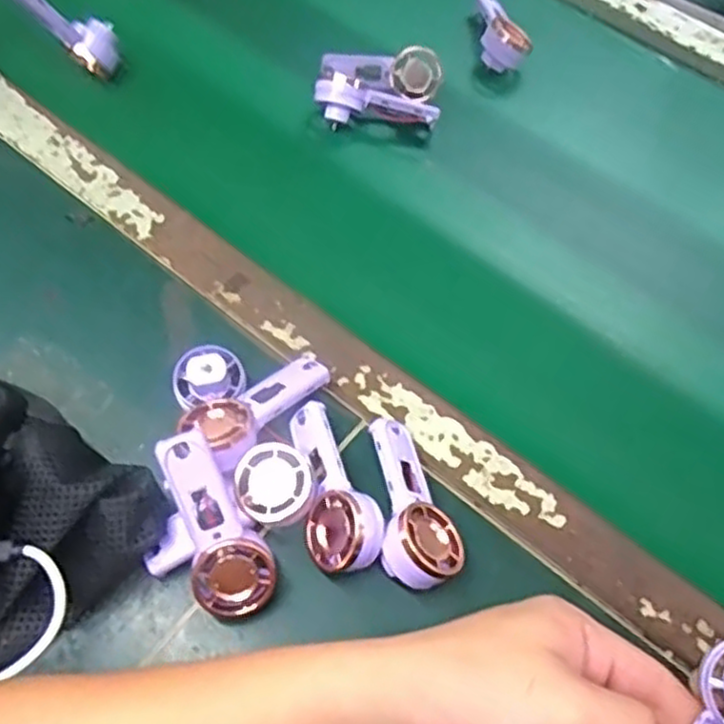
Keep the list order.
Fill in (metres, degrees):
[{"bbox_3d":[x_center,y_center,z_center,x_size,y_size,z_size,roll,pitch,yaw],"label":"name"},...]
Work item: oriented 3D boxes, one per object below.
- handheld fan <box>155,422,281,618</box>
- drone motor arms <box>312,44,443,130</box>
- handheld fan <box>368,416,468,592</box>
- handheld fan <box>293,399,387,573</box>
[{"bbox_3d":[-0.074,0.078,0.360,0.038,0.022,0.093,-24,101,-16],"label":"handheld fan"},{"bbox_3d":[0.013,-0.204,0.562,0.091,0.045,0.058,5,61,-1],"label":"drone motor arms"},{"bbox_3d":[0.024,0.073,0.391,0.041,0.033,0.093,-10,62,-9],"label":"handheld fan"},{"bbox_3d":[-0.014,0.065,0.392,0.038,0.036,0.092,-8,62,-8],"label":"handheld fan"}]

